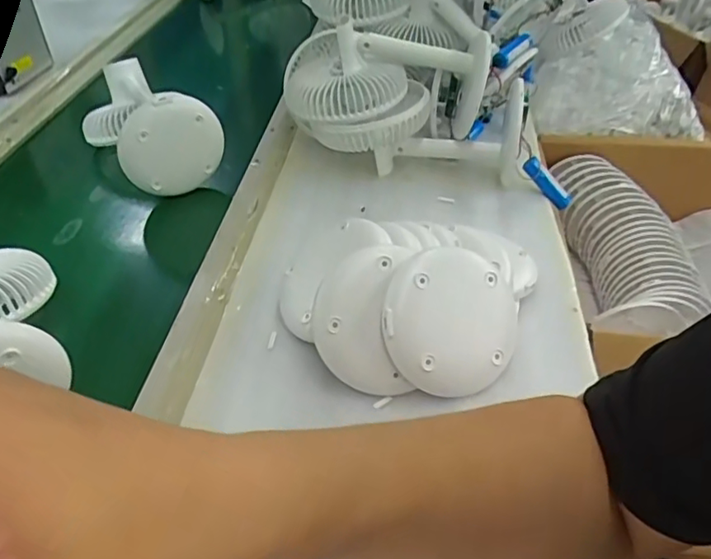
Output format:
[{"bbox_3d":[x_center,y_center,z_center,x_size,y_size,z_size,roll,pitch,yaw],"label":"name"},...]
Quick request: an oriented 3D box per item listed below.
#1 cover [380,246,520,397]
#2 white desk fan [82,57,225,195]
[{"bbox_3d":[0.072,0.029,0.423,0.103,0.018,0.106,2,85,-22],"label":"cover"},{"bbox_3d":[-0.242,-0.182,0.658,0.105,0.098,0.180,-24,49,-29],"label":"white desk fan"}]

